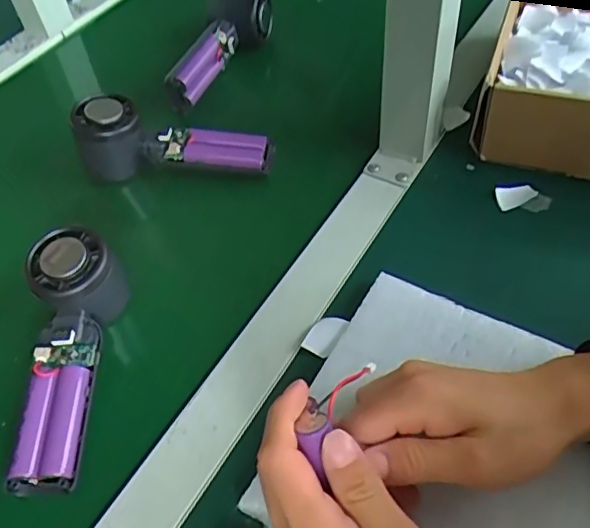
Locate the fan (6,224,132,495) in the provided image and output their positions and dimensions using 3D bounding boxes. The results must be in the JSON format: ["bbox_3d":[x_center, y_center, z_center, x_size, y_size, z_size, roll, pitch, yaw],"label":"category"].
[{"bbox_3d":[-0.145,0.059,0.375,0.049,0.052,0.161,-1,65,4],"label":"fan"}]

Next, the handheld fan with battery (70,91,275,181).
[{"bbox_3d":[-0.100,-0.107,0.486,0.156,0.055,0.041,0,52,5],"label":"handheld fan with battery"}]

